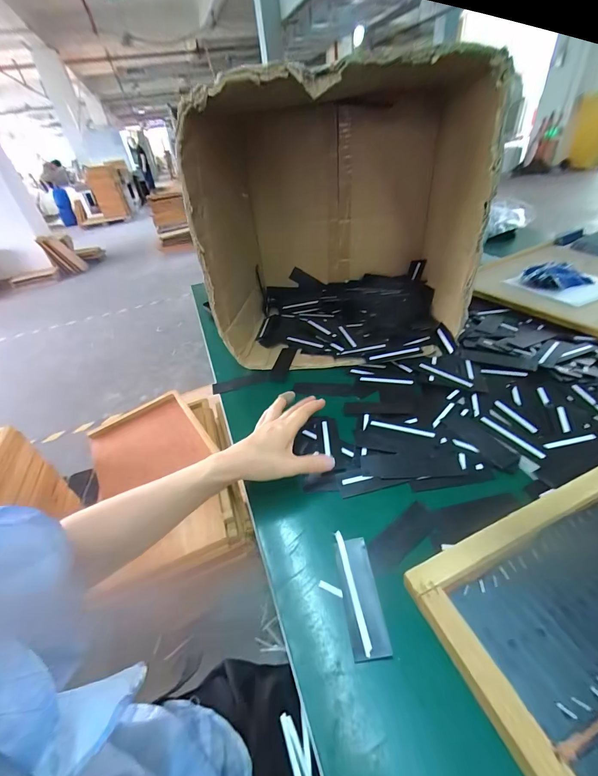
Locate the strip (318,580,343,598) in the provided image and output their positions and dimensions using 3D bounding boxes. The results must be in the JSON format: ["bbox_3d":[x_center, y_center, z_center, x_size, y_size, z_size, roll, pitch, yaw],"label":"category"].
[{"bbox_3d":[0.029,0.181,0.292,0.023,0.004,0.006,16,47,21],"label":"strip"}]

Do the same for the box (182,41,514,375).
[{"bbox_3d":[0.061,-0.285,0.561,0.388,0.361,0.335,-2,38,8],"label":"box"}]

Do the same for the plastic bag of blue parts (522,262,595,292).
[{"bbox_3d":[0.545,-0.234,0.679,0.119,0.033,0.076,-15,38,-9],"label":"plastic bag of blue parts"}]

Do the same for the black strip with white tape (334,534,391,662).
[{"bbox_3d":[0.054,0.180,0.289,0.031,0.005,0.098,-9,38,0],"label":"black strip with white tape"}]

